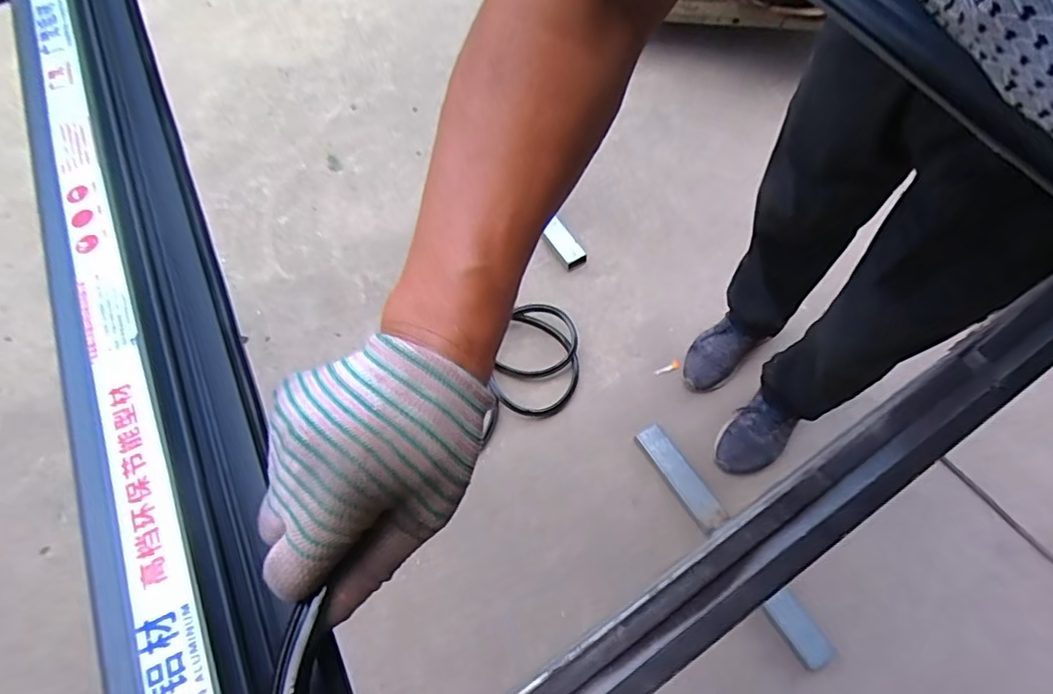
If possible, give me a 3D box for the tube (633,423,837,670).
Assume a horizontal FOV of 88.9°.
[{"bbox_3d":[0.392,0.369,1.051,0.060,0.039,0.511,-29,67,-13],"label":"tube"}]

